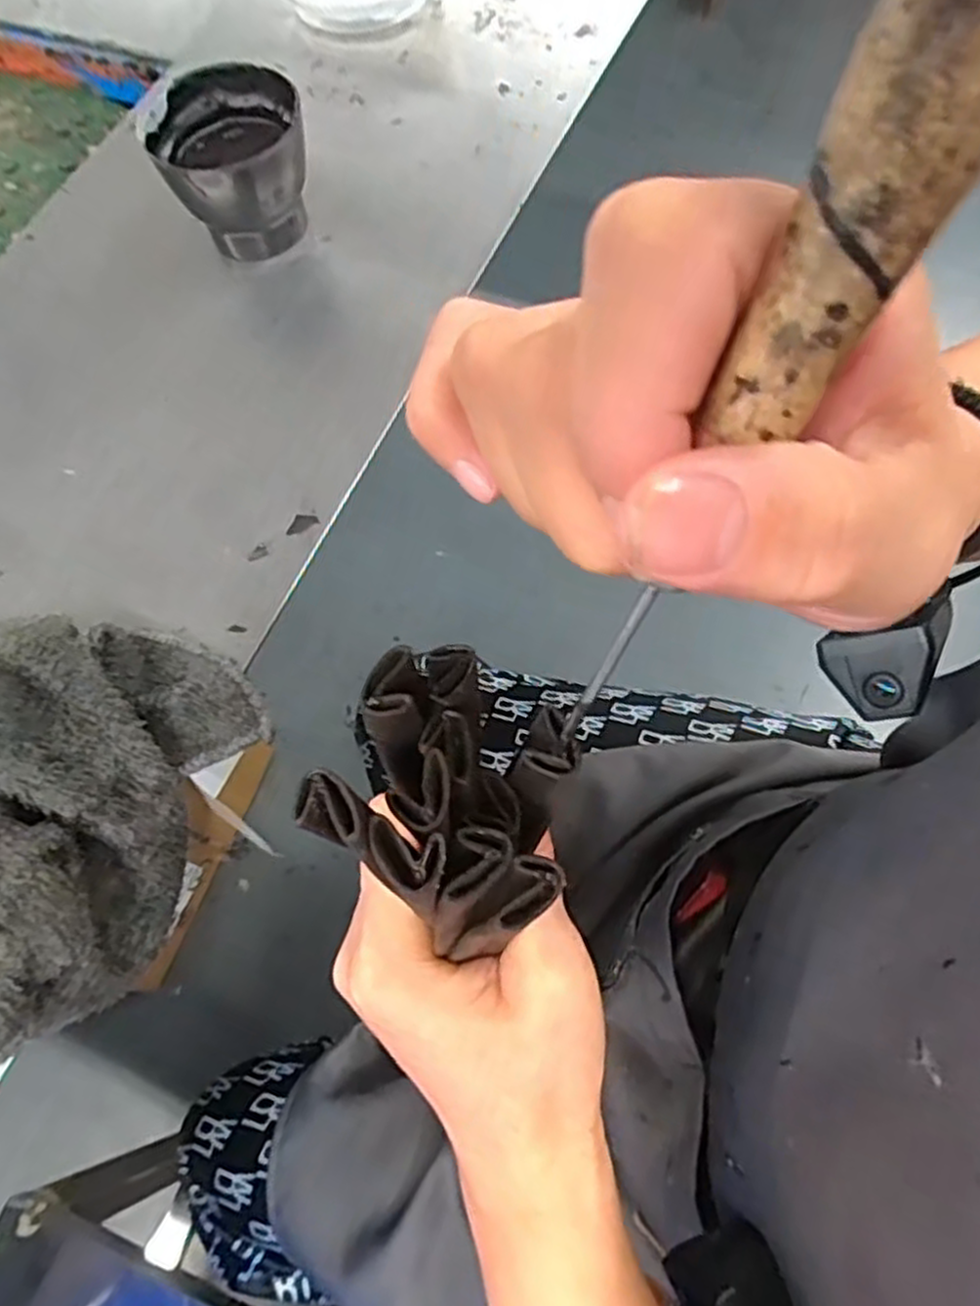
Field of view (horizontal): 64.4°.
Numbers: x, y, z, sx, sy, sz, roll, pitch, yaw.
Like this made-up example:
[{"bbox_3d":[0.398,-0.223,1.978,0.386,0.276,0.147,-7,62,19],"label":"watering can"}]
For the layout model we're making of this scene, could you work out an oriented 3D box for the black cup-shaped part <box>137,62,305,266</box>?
[{"bbox_3d":[-0.108,-0.208,0.335,0.063,0.051,0.058,-1,68,2],"label":"black cup-shaped part"}]

